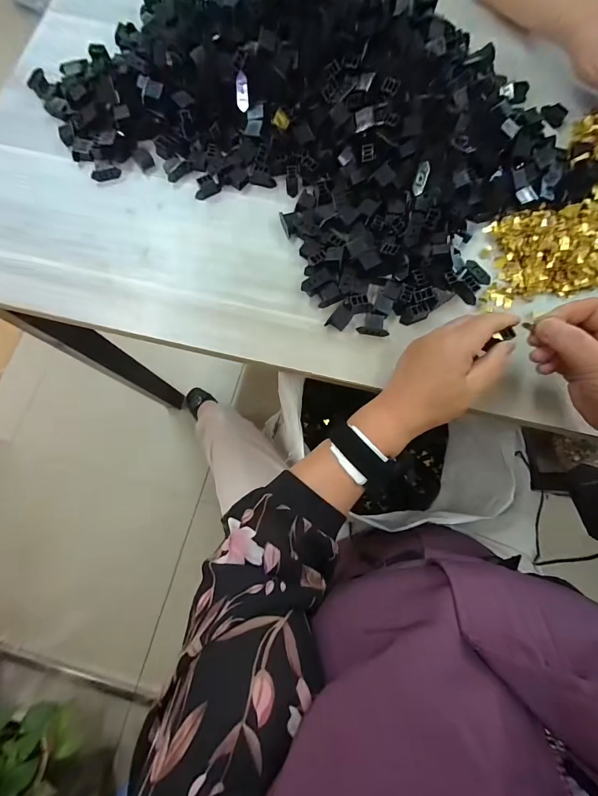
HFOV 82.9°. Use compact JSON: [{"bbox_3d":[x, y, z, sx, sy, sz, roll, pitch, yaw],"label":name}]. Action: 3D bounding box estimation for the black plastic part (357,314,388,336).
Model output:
[{"bbox_3d":[0.077,-0.074,0.345,0.031,0.005,0.022,14,76,3],"label":"black plastic part"}]

